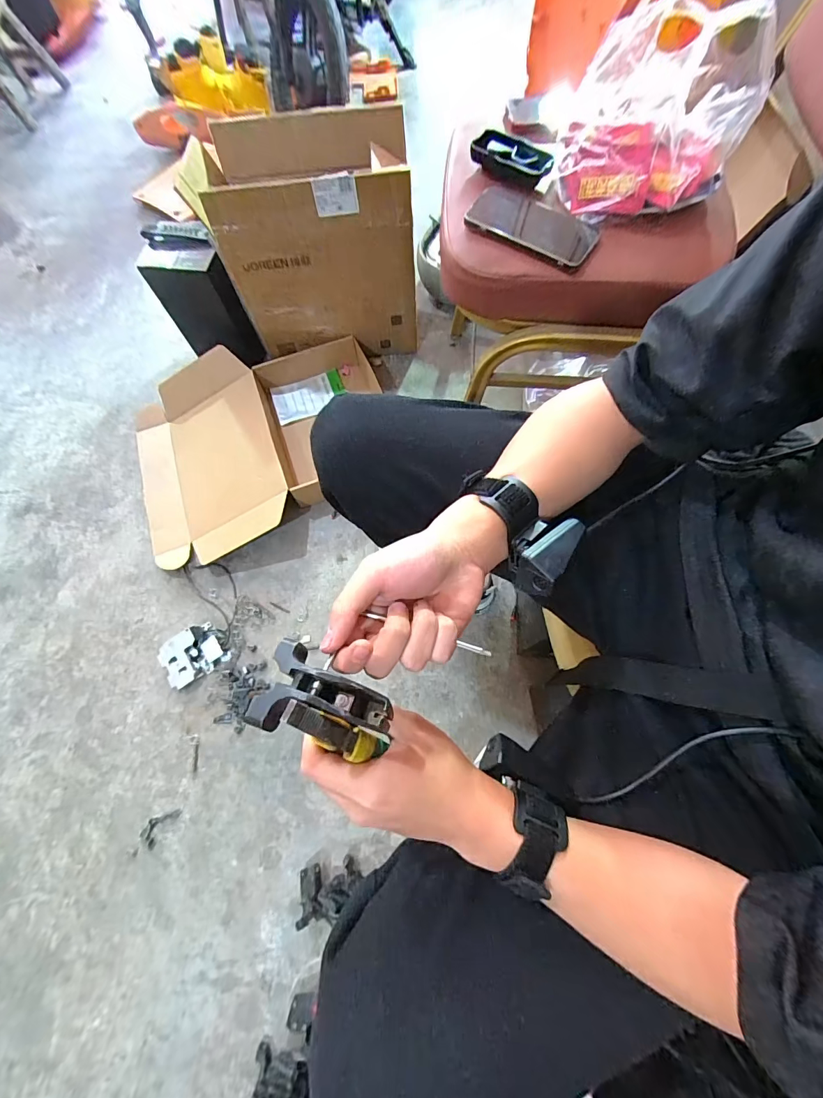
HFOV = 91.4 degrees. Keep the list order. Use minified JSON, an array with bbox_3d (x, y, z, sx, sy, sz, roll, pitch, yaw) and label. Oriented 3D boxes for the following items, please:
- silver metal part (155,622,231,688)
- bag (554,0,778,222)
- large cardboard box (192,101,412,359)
[{"bbox_3d":[-0.432,0.208,0.797,0.122,0.031,0.096,-29,72,-9],"label":"silver metal part"},{"bbox_3d":[0.298,-0.530,0.486,0.203,0.137,0.177,10,71,6],"label":"bag"},{"bbox_3d":[-0.188,-0.667,0.896,0.368,0.394,0.259,-4,70,2],"label":"large cardboard box"}]

